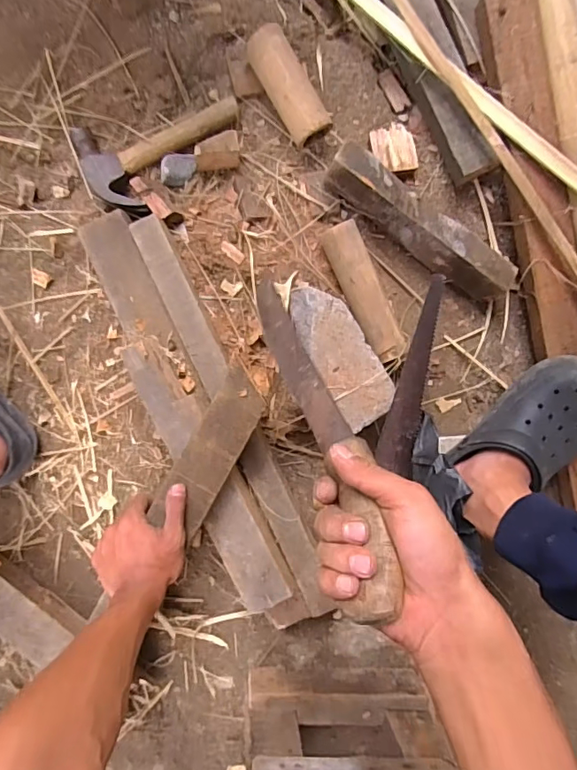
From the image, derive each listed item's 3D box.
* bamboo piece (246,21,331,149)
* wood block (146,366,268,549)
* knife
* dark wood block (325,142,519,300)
[{"bbox_3d":[-0.003,-0.376,0.639,0.049,0.056,0.136,-31,95,-5],"label":"bamboo piece"},{"bbox_3d":[-0.086,0.075,0.553,0.059,0.017,0.186,26,96,-8],"label":"wood block"},{"bbox_3d":[0.018,0.015,0.407,0.045,0.343,0.027,-13,134,-7],"label":"knife"},{"bbox_3d":[0.169,-0.204,0.659,0.273,0.071,0.050,35,87,-7],"label":"dark wood block"}]

